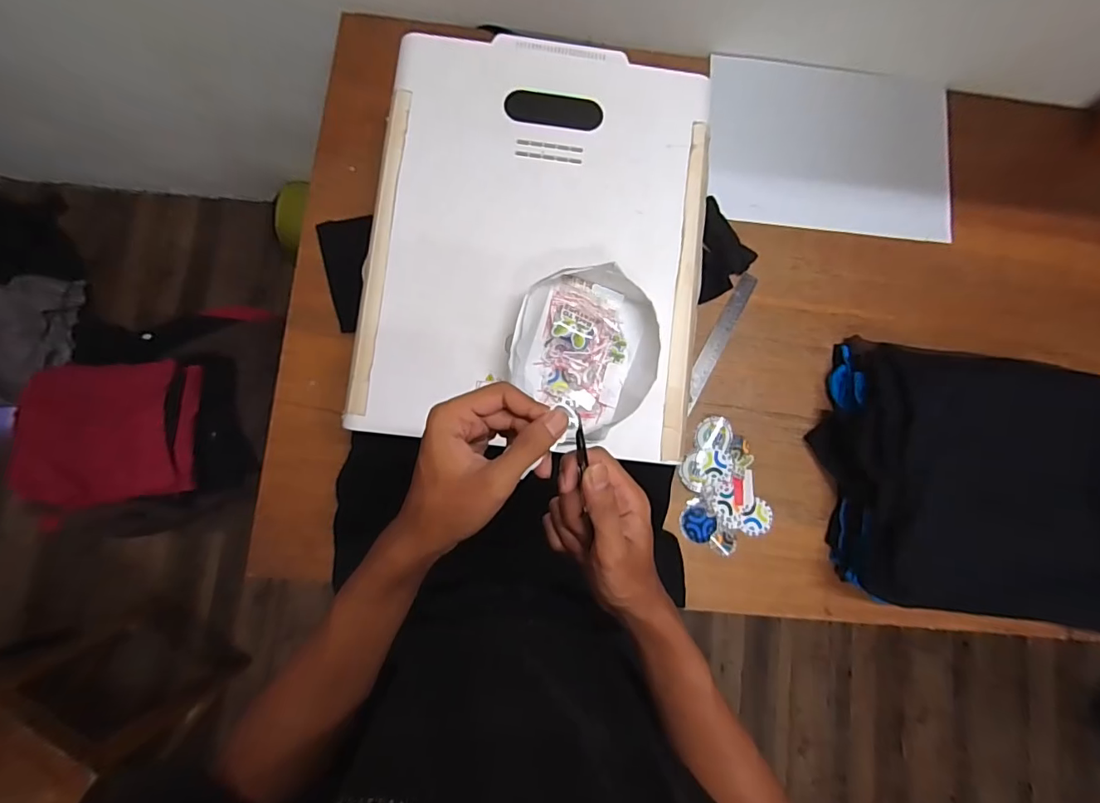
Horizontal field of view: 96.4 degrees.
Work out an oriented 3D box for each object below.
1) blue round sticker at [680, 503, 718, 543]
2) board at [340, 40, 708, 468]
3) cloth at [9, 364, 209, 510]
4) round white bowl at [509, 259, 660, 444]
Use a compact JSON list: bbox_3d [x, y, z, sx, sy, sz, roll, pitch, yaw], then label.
[{"bbox_3d":[0.220,0.182,0.731,0.052,0.004,0.051,0,83,-3],"label":"blue round sticker"},{"bbox_3d":[-0.013,-0.199,0.597,0.395,0.020,0.499,6,83,-2],"label":"board"},{"bbox_3d":[-0.752,0.054,0.830,0.280,0.051,0.234,-7,82,-5],"label":"cloth"},{"bbox_3d":[0.040,-0.053,0.560,0.162,0.048,0.198,10,83,-2],"label":"round white bowl"}]

